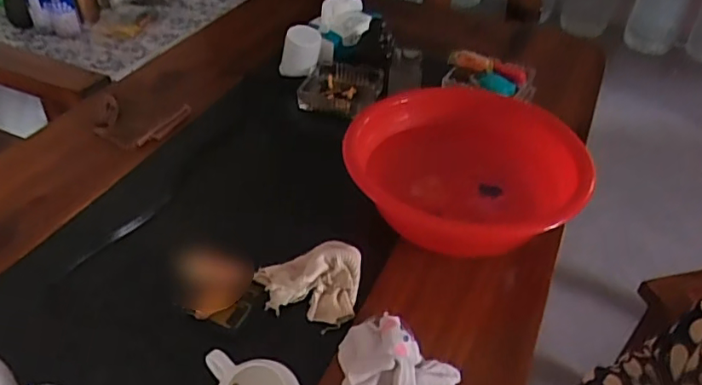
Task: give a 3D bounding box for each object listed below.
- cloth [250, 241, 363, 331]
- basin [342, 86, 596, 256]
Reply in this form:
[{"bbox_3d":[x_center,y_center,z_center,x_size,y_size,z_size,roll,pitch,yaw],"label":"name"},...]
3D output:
[{"bbox_3d":[-0.050,0.094,0.662,0.119,0.034,0.116,6,40,4],"label":"cloth"},{"bbox_3d":[0.154,-0.033,0.764,0.283,0.092,0.282,2,40,-1],"label":"basin"}]

